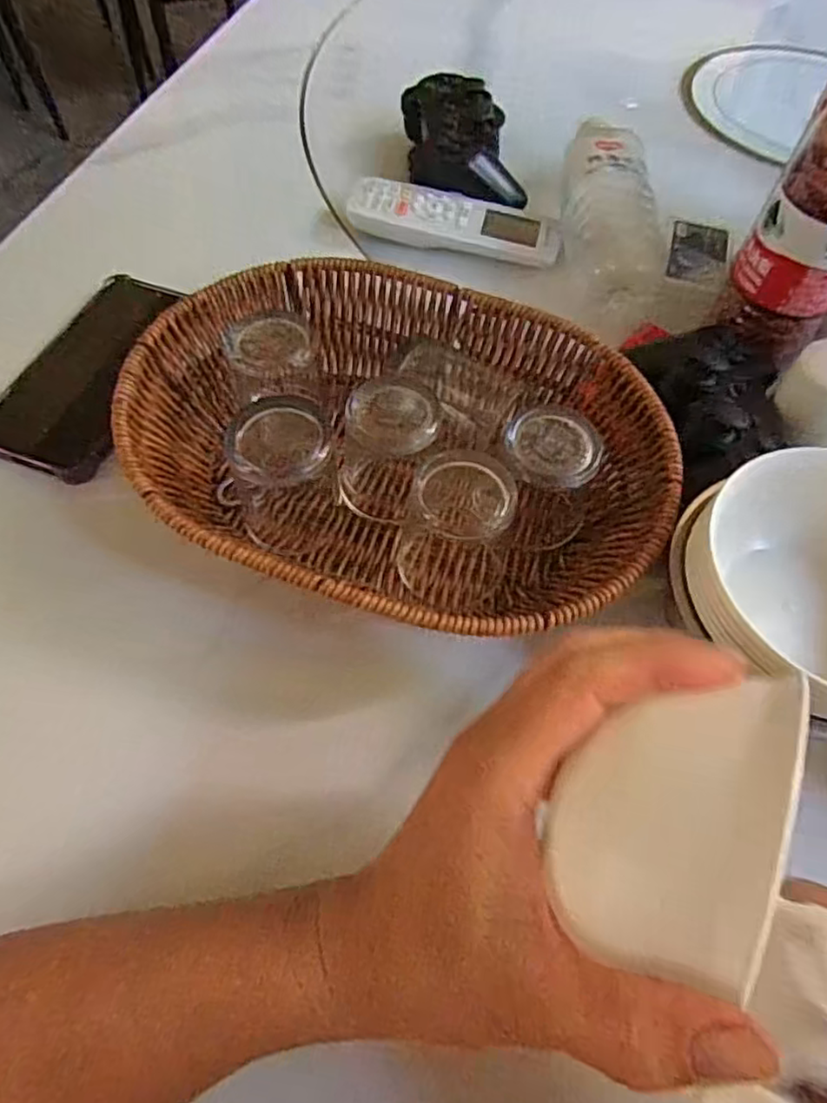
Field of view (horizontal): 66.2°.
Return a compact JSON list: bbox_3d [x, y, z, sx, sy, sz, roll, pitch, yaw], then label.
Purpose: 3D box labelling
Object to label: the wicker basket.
[{"bbox_3d":[-0.010,-0.055,0.332,0.265,0.065,0.201,19,61,8],"label":"wicker basket"}]

